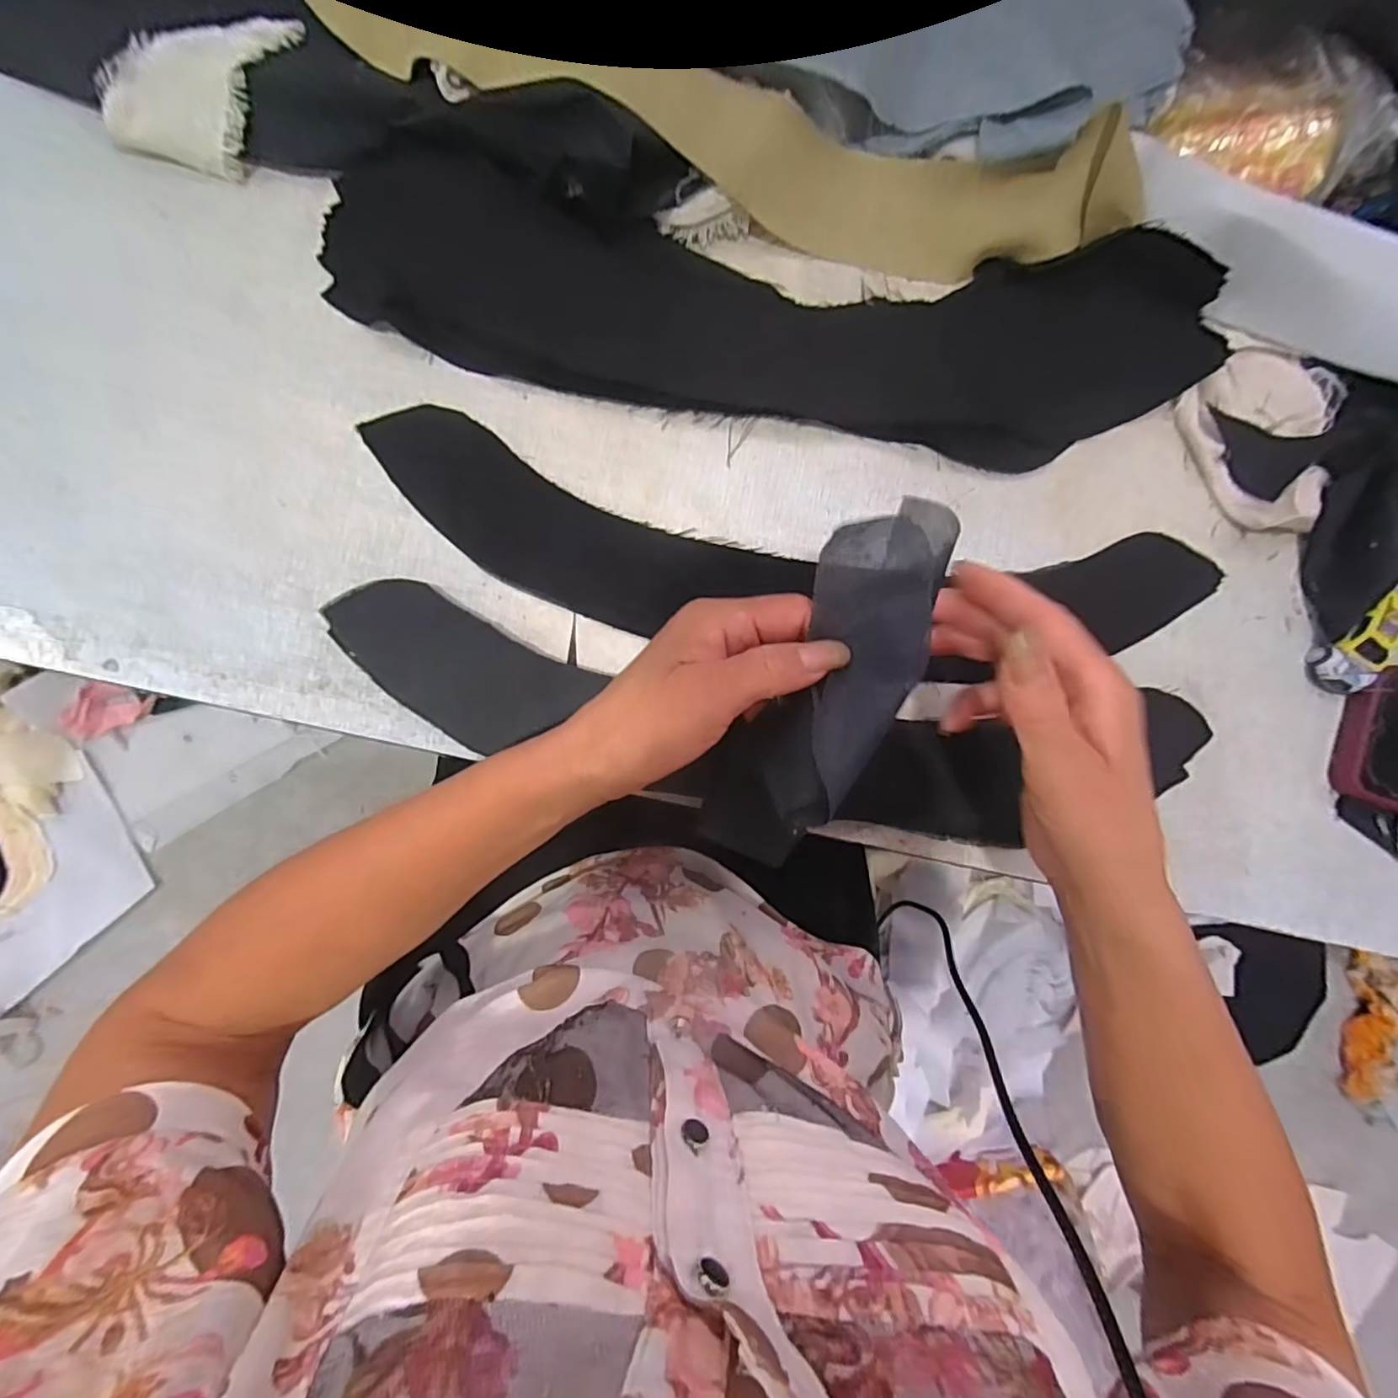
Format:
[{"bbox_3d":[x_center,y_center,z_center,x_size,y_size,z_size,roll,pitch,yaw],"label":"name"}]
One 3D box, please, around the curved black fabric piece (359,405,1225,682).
[{"bbox_3d":[0.057,-0.074,0.340,0.463,0.004,0.096,9,87,-3],"label":"curved black fabric piece"}]

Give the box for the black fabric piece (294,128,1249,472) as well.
[{"bbox_3d":[0.045,-0.208,0.325,0.468,0.030,0.111,9,90,-3],"label":"black fabric piece"}]

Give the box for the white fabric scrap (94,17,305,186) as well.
[{"bbox_3d":[-0.250,-0.312,0.310,0.055,0.022,0.097,36,86,-2],"label":"white fabric scrap"}]

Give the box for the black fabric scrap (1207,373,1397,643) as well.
[{"bbox_3d":[0.398,-0.130,0.337,0.148,0.061,0.140,-25,91,-4],"label":"black fabric scrap"}]

